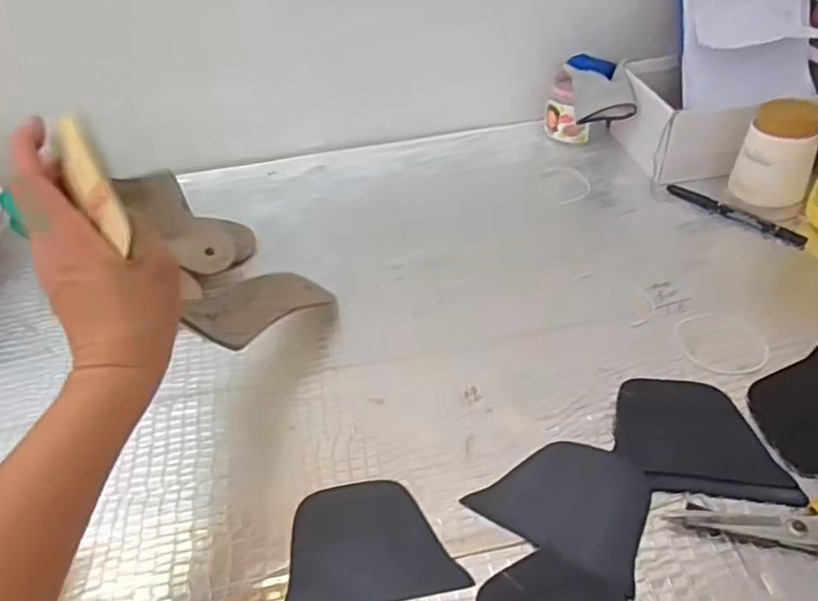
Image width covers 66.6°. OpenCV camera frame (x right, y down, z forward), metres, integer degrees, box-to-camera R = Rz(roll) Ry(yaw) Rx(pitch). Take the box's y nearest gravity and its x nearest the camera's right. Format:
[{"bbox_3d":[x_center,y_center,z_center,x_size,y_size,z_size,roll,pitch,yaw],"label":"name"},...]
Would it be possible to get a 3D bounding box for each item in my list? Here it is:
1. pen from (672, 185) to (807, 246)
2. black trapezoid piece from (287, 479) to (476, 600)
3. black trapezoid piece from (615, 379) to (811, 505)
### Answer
[{"bbox_3d":[0.340,-0.092,0.654,0.019,0.011,0.148,-32,49,-27],"label":"pen"},{"bbox_3d":[-0.027,0.161,0.420,0.109,0.006,0.086,-10,42,-5],"label":"black trapezoid piece"},{"bbox_3d":[0.210,0.096,0.457,0.109,0.006,0.098,3,43,9],"label":"black trapezoid piece"}]

